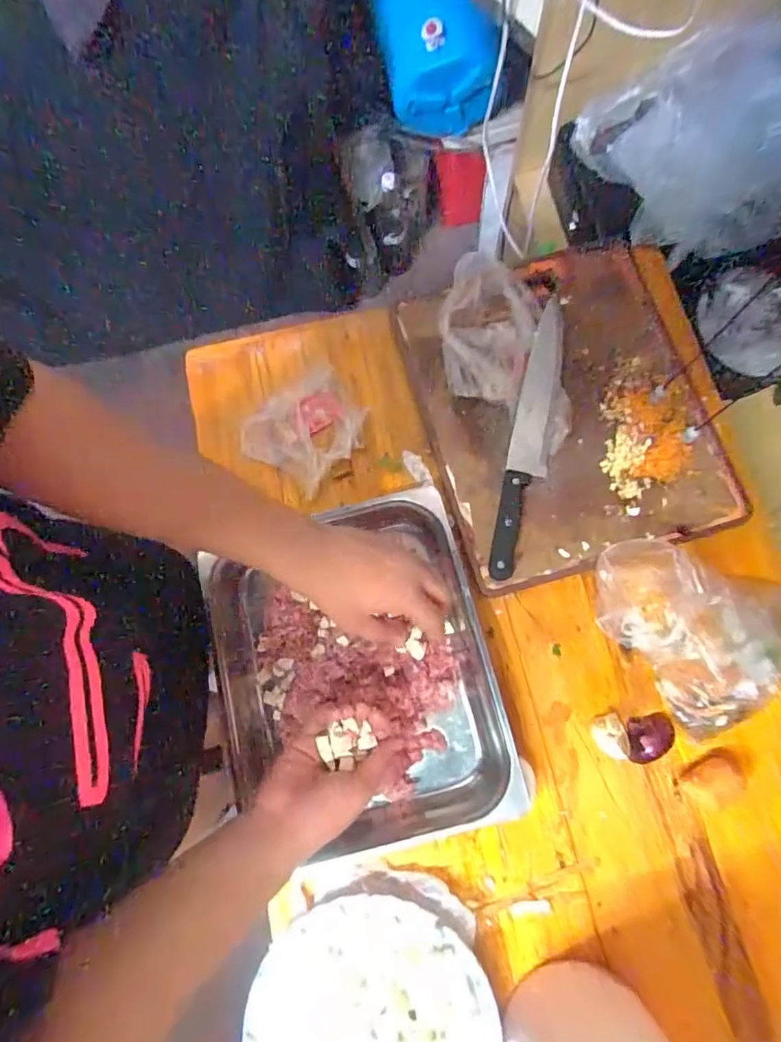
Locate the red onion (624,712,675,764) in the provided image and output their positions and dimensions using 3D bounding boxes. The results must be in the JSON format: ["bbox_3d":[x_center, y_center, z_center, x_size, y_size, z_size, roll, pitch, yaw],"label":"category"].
[{"bbox_3d":[0.253,0.211,0.506,0.048,0.024,0.040,-12,77,0],"label":"red onion"}]

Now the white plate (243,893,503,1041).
[{"bbox_3d":[-0.015,0.451,0.447,0.210,0.029,0.214,-1,78,3],"label":"white plate"}]

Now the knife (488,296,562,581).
[{"bbox_3d":[0.156,-0.097,0.578,0.042,0.013,0.322,10,78,5],"label":"knife"}]

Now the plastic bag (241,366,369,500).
[{"bbox_3d":[-0.096,-0.109,0.617,0.119,0.032,0.137,42,83,10],"label":"plastic bag"}]

